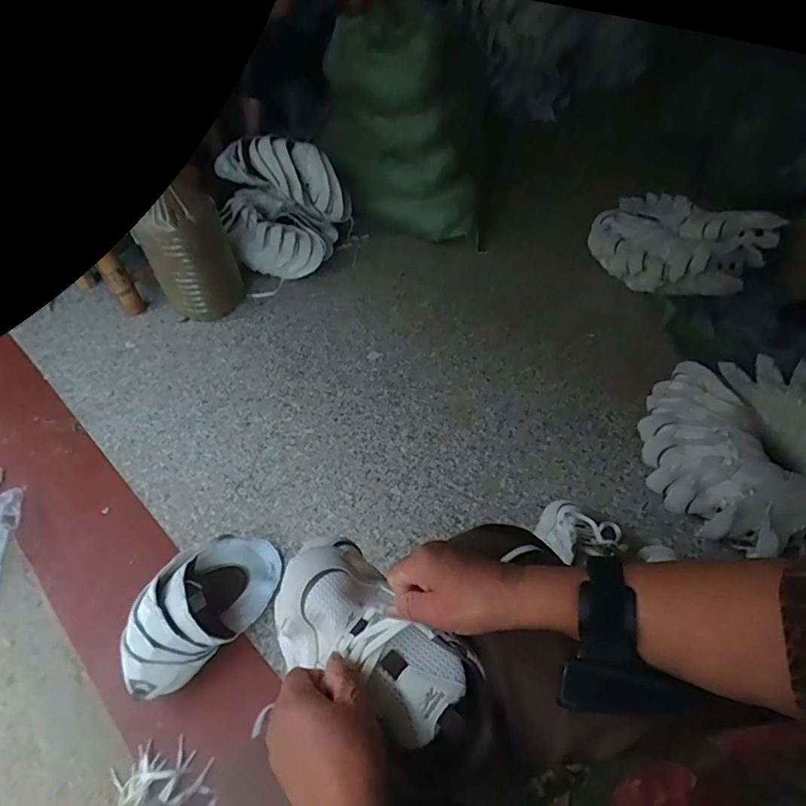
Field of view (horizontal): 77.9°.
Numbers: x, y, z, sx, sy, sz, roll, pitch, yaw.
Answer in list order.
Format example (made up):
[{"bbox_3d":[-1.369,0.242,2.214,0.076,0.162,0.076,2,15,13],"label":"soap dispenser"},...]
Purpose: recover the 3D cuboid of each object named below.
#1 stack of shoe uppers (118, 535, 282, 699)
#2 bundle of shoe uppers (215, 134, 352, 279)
[{"bbox_3d":[-0.328,0.333,0.820,0.129,0.138,0.286,21,52,24],"label":"stack of shoe uppers"},{"bbox_3d":[-0.383,-0.657,1.623,0.398,0.274,0.475,-17,51,-6],"label":"bundle of shoe uppers"}]

